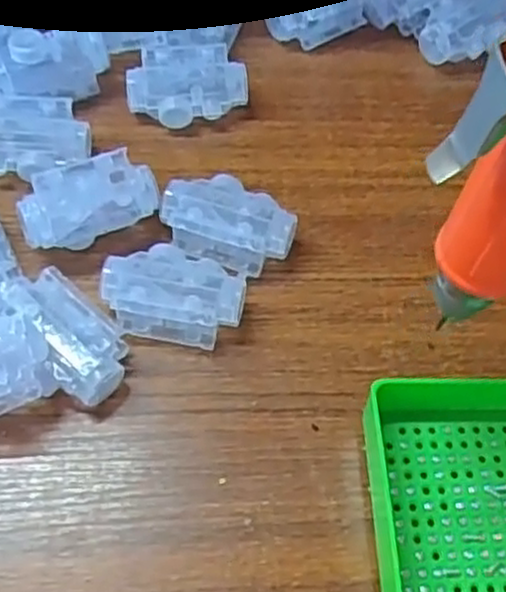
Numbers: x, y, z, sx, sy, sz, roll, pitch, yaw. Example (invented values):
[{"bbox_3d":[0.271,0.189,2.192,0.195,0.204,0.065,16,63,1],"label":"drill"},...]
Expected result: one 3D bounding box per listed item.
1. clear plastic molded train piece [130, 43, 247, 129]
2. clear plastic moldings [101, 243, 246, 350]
[{"bbox_3d":[-0.038,-0.123,0.449,0.068,0.031,0.043,-1,60,-4],"label":"clear plastic molded train piece"},{"bbox_3d":[-0.039,-0.002,0.375,0.067,0.029,0.046,13,60,4],"label":"clear plastic moldings"}]

